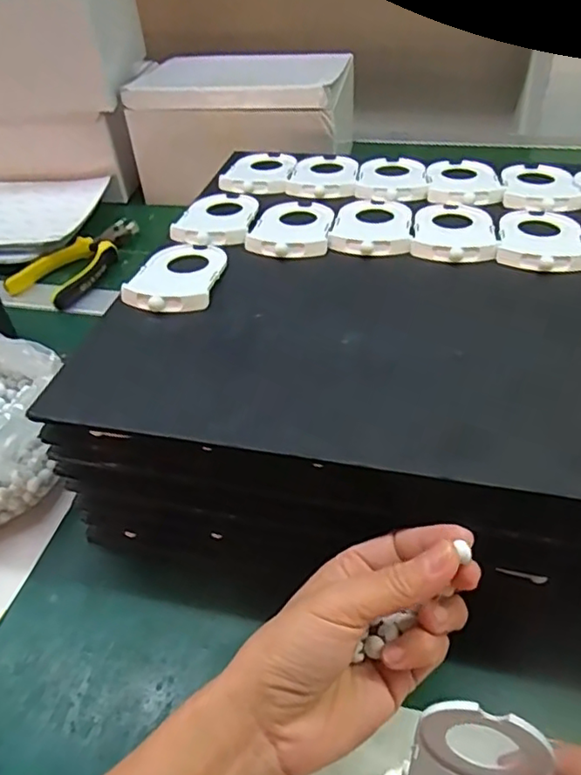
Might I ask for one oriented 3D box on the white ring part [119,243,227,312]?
[{"bbox_3d":[-0.076,-0.078,0.411,0.056,0.007,0.081,7,45,9],"label":"white ring part"}]

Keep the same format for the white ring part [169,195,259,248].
[{"bbox_3d":[-0.057,-0.134,0.468,0.058,0.007,0.078,3,44,5],"label":"white ring part"}]

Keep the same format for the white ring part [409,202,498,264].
[{"bbox_3d":[0.115,-0.116,0.435,0.055,0.009,0.084,5,44,7],"label":"white ring part"}]

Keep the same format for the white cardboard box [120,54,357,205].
[{"bbox_3d":[-0.051,-0.334,0.757,0.237,0.122,0.196,7,45,9],"label":"white cardboard box"}]

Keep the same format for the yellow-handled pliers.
[{"bbox_3d":[-0.218,-0.139,0.656,0.076,0.018,0.159,23,49,23],"label":"yellow-handled pliers"}]

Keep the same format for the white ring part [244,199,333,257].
[{"bbox_3d":[0.003,-0.122,0.452,0.057,0.010,0.083,8,45,10],"label":"white ring part"}]

